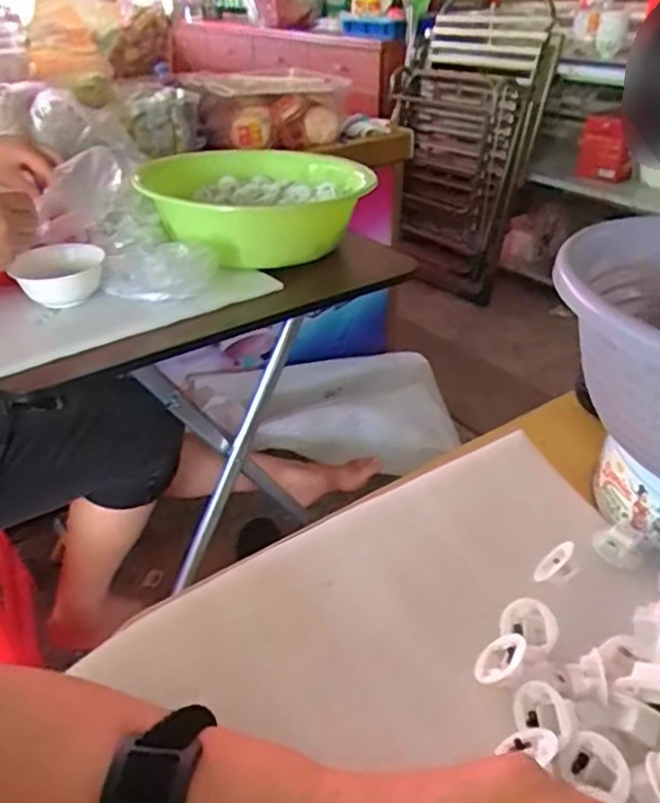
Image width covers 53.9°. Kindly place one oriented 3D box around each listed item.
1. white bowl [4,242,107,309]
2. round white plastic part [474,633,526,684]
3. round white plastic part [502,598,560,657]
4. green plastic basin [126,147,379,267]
[{"bbox_3d":[-0.340,-0.167,0.825,0.103,0.053,0.117,-14,36,-17],"label":"white bowl"},{"bbox_3d":[0.093,0.141,0.355,0.030,0.004,0.030,-30,16,50],"label":"round white plastic part"},{"bbox_3d":[0.115,0.129,0.370,0.026,0.015,0.030,-20,38,-25],"label":"round white plastic part"},{"bbox_3d":[-0.110,-0.289,0.957,0.290,0.103,0.290,-1,34,1],"label":"green plastic basin"}]

